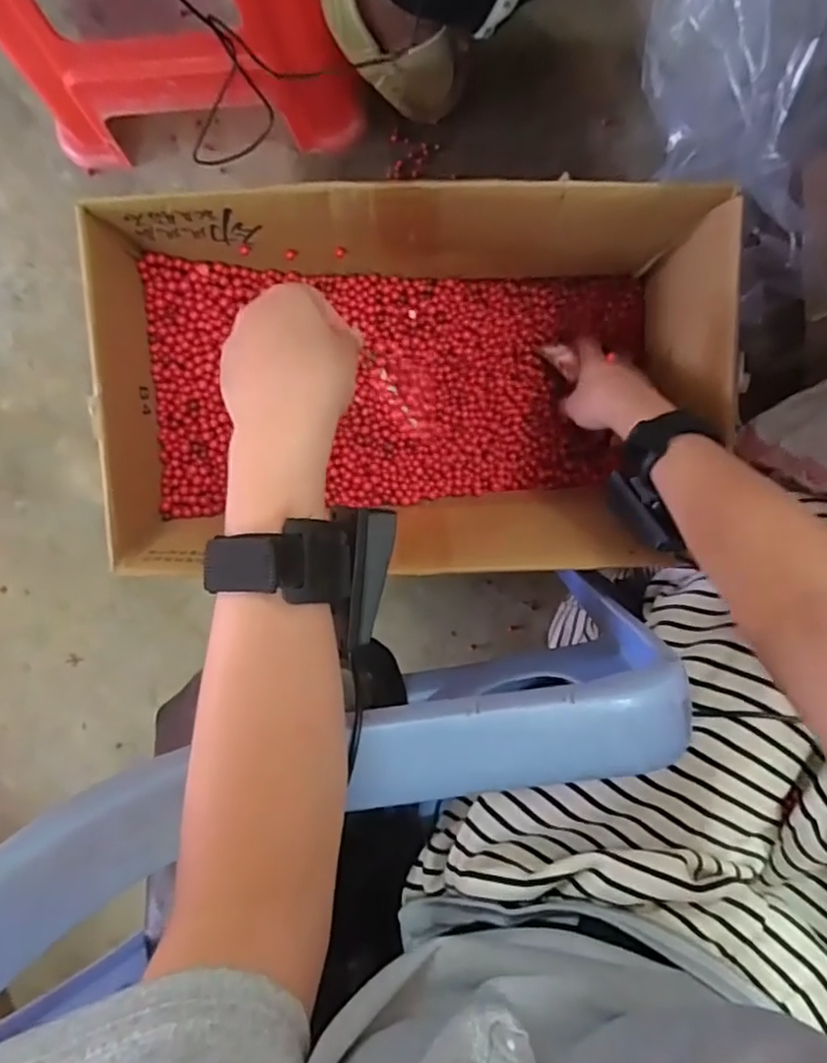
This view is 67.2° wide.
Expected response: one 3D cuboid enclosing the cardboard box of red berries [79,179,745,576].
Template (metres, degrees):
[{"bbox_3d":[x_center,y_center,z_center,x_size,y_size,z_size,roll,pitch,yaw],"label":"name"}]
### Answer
[{"bbox_3d":[-0.002,-0.112,0.499,0.433,0.152,0.255,0,98,-2],"label":"cardboard box of red berries"}]

